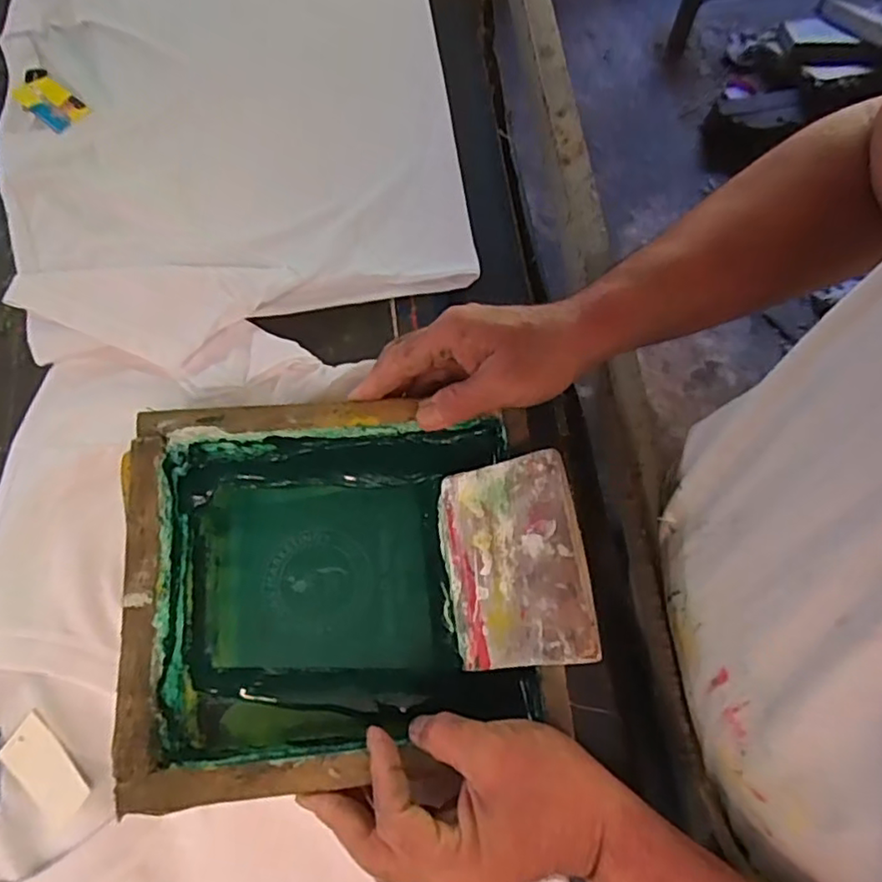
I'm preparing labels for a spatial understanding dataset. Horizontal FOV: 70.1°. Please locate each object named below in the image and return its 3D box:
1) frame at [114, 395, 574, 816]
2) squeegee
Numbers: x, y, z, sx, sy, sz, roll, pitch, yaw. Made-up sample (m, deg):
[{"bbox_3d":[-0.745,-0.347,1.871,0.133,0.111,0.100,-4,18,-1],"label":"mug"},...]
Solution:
[{"bbox_3d":[-0.056,0.087,0.411,0.269,0.061,0.230,-6,72,-2],"label":"frame"},{"bbox_3d":[0.043,0.076,0.399,0.098,0.005,0.125,-20,68,32],"label":"squeegee"}]

